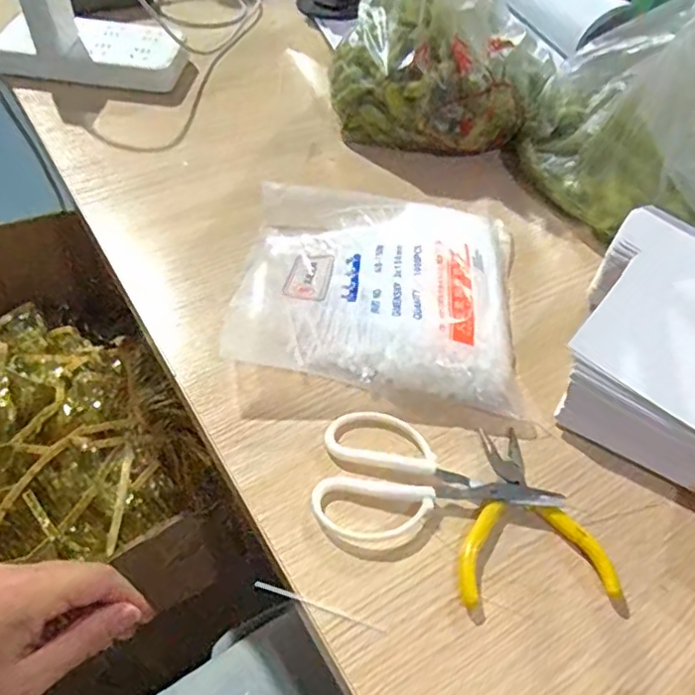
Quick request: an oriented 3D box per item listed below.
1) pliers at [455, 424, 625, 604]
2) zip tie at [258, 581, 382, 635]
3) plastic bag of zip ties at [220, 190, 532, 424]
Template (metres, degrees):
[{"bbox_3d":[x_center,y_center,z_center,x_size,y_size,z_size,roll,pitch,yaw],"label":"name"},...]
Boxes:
[{"bbox_3d":[0.103,0.096,0.361,0.087,0.010,0.106,-1,50,-5],"label":"pliers"},{"bbox_3d":[-0.015,0.138,0.321,0.074,0.004,0.005,17,51,10],"label":"zip tie"},{"bbox_3d":[0.026,-0.050,0.454,0.206,0.032,0.186,9,50,3],"label":"plastic bag of zip ties"}]

